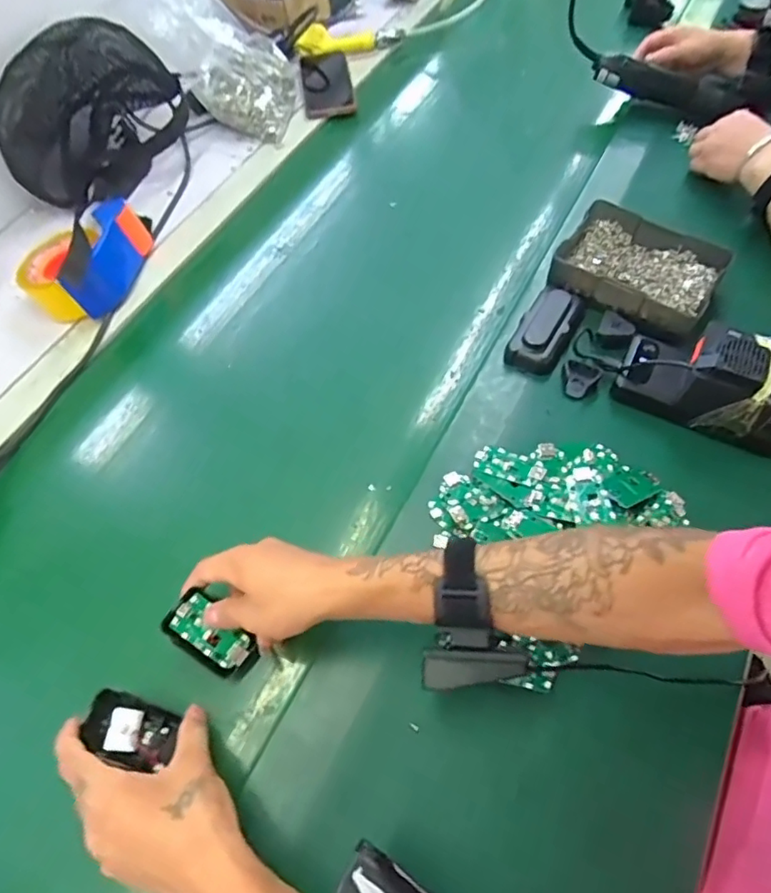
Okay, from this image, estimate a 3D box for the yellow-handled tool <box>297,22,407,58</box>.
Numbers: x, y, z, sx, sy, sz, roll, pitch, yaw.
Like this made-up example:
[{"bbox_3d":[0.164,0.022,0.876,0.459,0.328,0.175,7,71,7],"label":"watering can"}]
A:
[{"bbox_3d":[-0.058,-0.672,0.932,0.180,0.034,0.050,-17,59,-6],"label":"yellow-handled tool"}]

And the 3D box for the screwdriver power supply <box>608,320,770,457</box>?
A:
[{"bbox_3d":[0.297,-0.066,0.520,0.149,0.083,0.084,19,62,16],"label":"screwdriver power supply"}]

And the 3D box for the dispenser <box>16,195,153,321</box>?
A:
[{"bbox_3d":[-0.357,-0.228,0.669,0.108,0.067,0.157,9,60,10],"label":"dispenser"}]

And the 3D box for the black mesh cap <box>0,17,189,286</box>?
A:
[{"bbox_3d":[-0.402,-0.443,0.752,0.143,0.160,0.222,25,64,19],"label":"black mesh cap"}]

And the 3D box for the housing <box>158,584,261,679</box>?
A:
[{"bbox_3d":[-0.137,0.151,0.451,0.078,0.012,0.041,41,67,-1],"label":"housing"}]

